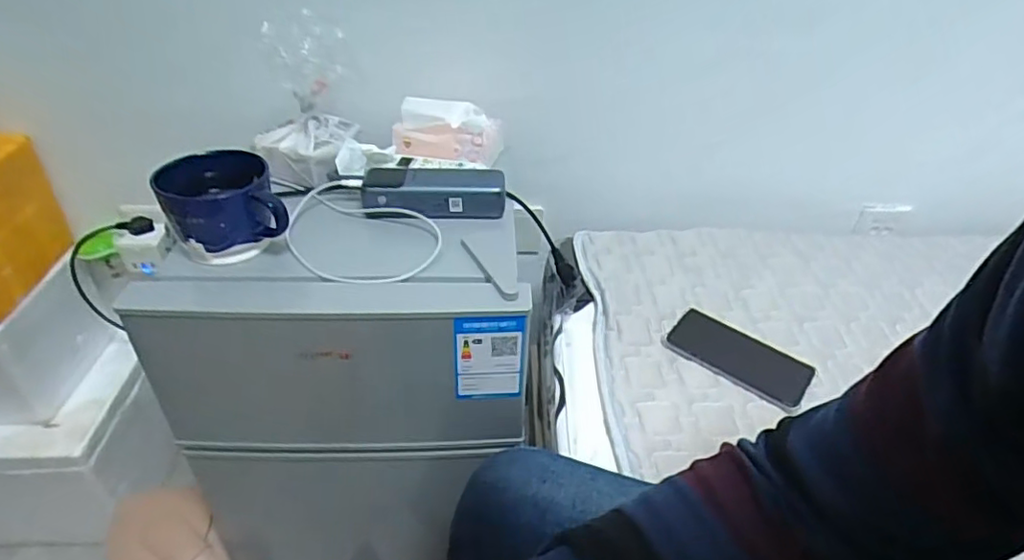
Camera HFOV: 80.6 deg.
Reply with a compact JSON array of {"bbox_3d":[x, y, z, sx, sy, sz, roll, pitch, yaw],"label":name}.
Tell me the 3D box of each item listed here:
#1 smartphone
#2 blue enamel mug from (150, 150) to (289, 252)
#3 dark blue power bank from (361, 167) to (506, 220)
[{"bbox_3d":[0.266,0.088,0.708,0.158,0.011,0.082,27,44,28],"label":"smartphone"},{"bbox_3d":[-0.289,-0.069,0.604,0.100,0.082,0.116,-19,42,-25],"label":"blue enamel mug"},{"bbox_3d":[-0.086,-0.098,0.676,0.156,0.039,0.062,-2,38,-5],"label":"dark blue power bank"}]

